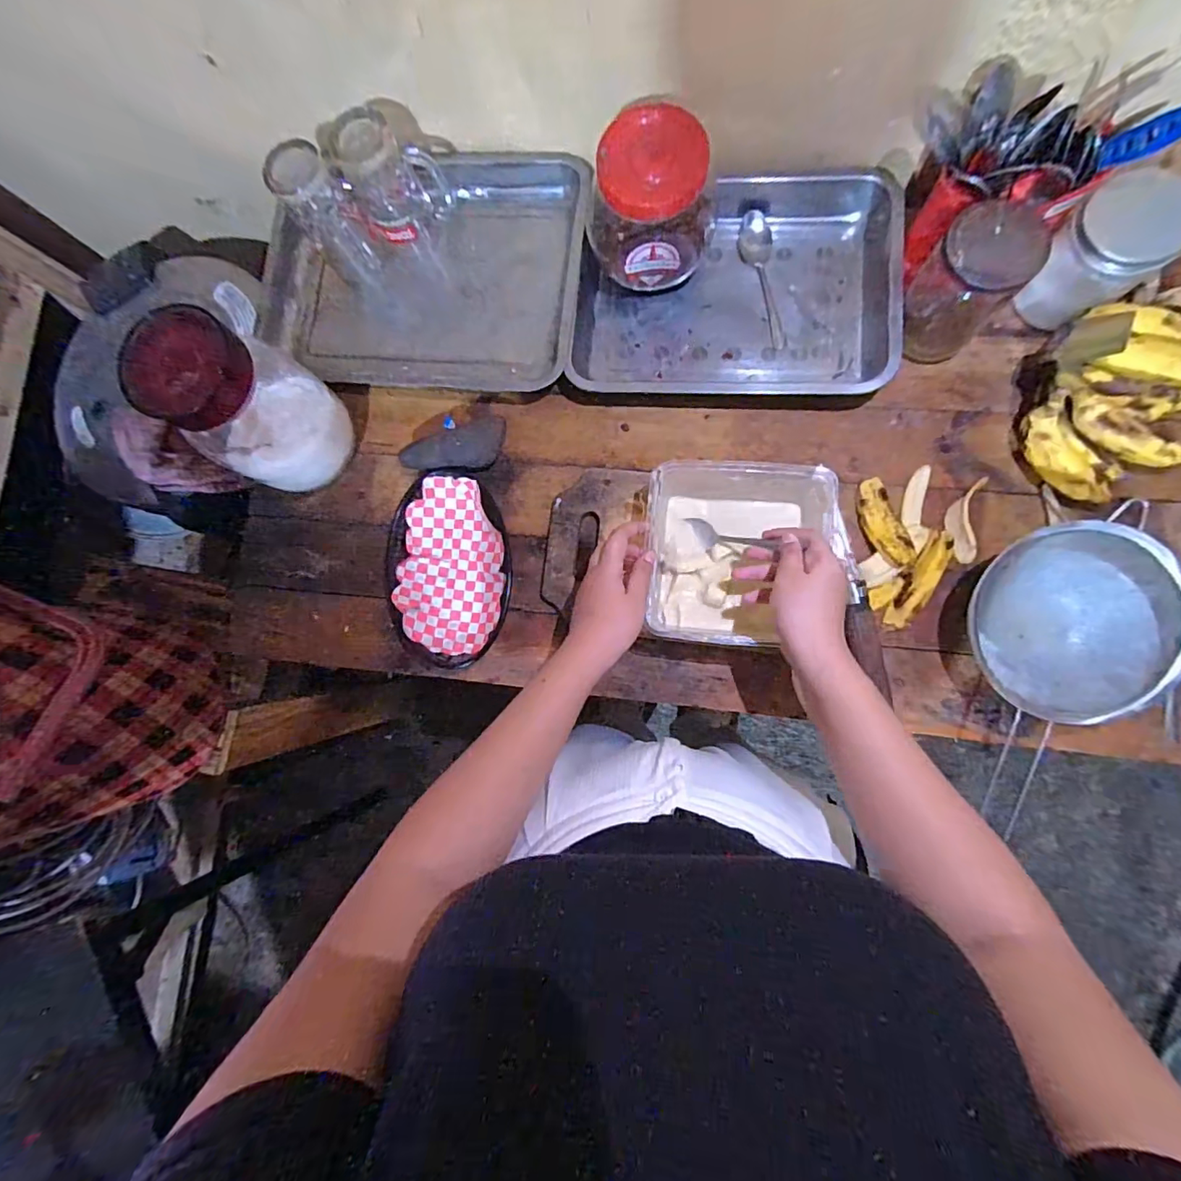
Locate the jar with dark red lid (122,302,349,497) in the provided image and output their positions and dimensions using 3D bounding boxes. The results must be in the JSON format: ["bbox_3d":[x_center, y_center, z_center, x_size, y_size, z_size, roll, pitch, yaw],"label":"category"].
[{"bbox_3d":[-0.333,-0.179,0.529,0.109,0.174,0.119,-1,84,6],"label":"jar with dark red lid"}]

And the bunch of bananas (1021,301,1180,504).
[{"bbox_3d":[0.522,-0.199,0.507,0.218,0.092,0.159,-39,82,1],"label":"bunch of bananas"}]

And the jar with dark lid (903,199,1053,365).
[{"bbox_3d":[0.355,-0.290,0.516,0.082,0.129,0.074,41,89,8],"label":"jar with dark lid"}]

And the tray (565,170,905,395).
[{"bbox_3d":[0.156,-0.347,0.589,0.336,0.041,0.266,6,85,6],"label":"tray"}]

